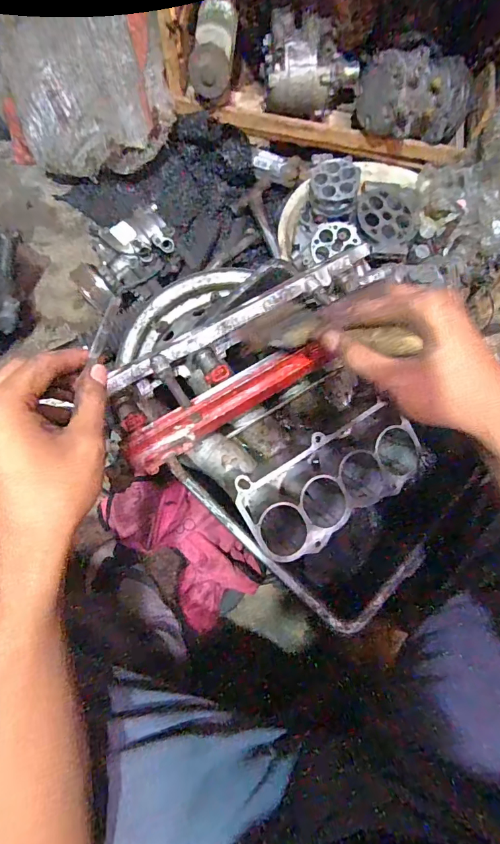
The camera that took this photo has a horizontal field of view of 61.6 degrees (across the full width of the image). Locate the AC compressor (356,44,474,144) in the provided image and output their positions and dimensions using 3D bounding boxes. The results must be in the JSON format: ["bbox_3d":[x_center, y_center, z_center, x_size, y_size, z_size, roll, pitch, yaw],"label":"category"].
[{"bbox_3d":[0.290,-0.569,0.742,0.199,0.119,0.106,19,77,3],"label":"AC compressor"}]

